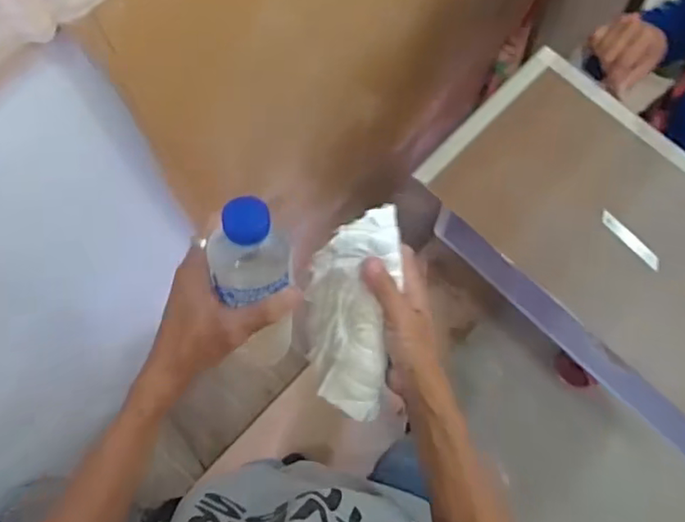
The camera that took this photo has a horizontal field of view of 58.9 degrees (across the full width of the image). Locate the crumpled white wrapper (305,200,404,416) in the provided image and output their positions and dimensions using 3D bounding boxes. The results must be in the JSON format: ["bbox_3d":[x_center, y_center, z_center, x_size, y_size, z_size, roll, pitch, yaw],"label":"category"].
[{"bbox_3d":[0.007,0.043,0.548,0.075,0.039,0.179,6,89,-1],"label":"crumpled white wrapper"}]

